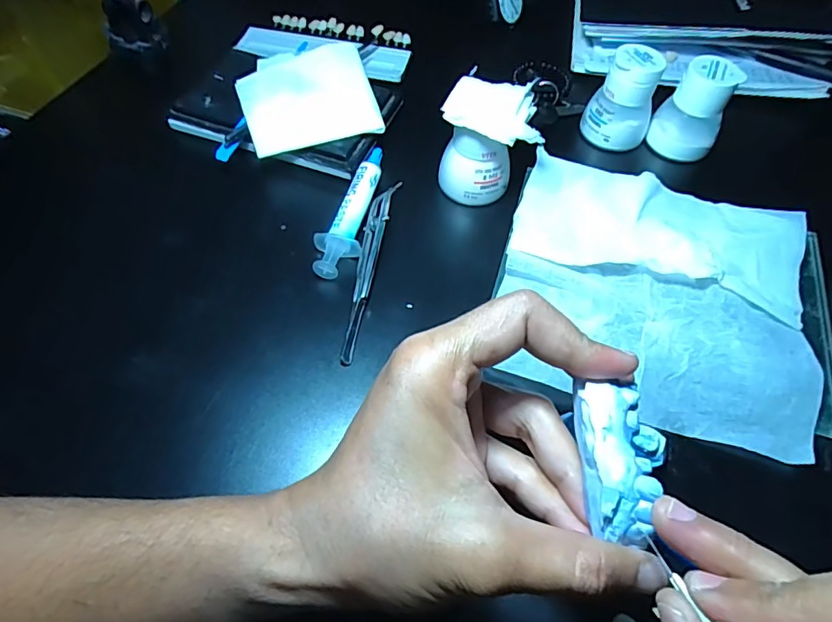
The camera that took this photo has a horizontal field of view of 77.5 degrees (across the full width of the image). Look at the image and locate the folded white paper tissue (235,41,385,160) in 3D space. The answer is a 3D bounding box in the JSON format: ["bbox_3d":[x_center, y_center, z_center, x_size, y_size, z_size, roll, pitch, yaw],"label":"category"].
[{"bbox_3d":[-0.082,-0.163,0.388,0.094,0.007,0.102,-16,64,-8],"label":"folded white paper tissue"}]

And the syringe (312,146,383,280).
[{"bbox_3d":[-0.042,-0.070,0.349,0.027,0.011,0.115,13,58,6],"label":"syringe"}]

